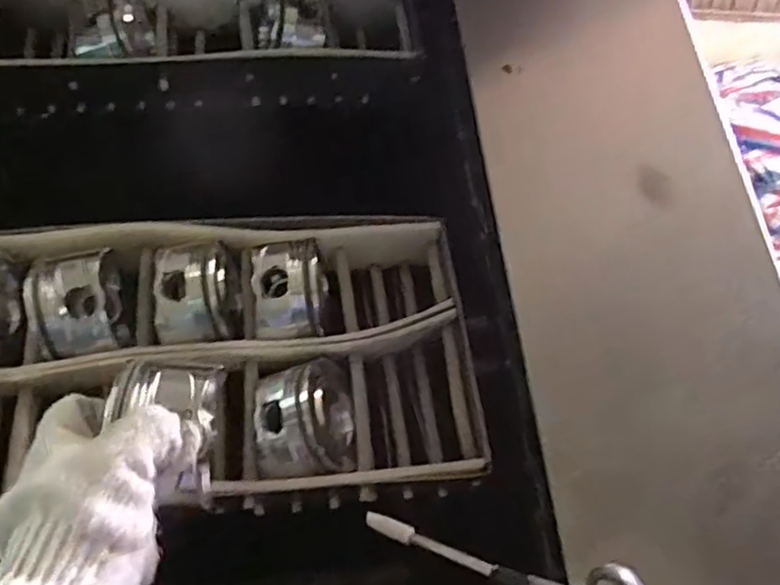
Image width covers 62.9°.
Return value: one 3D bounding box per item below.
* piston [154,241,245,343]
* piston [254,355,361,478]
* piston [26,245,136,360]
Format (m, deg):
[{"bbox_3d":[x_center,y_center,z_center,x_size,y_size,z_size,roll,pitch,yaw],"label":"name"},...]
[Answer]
[{"bbox_3d":[-0.149,0.003,0.497,0.060,0.071,0.067,-4,34,-9],"label":"piston"},{"bbox_3d":[-0.061,0.089,0.470,0.073,0.066,0.085,-2,34,-7],"label":"piston"},{"bbox_3d":[-0.237,0.012,0.490,0.060,0.075,0.082,-8,35,-15],"label":"piston"}]

